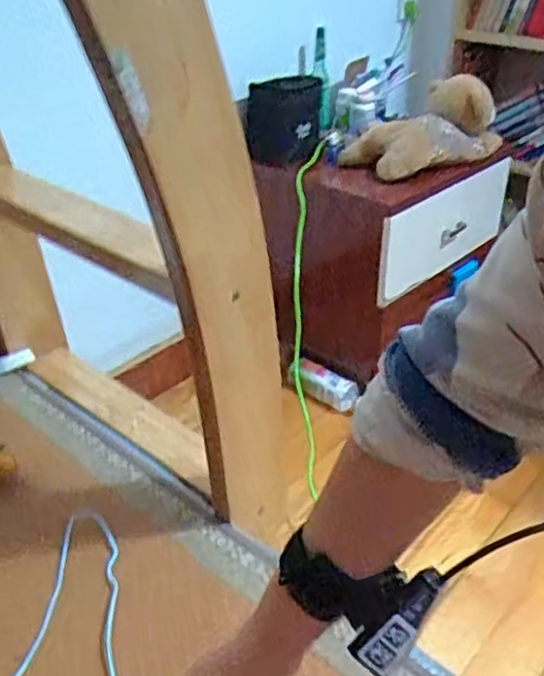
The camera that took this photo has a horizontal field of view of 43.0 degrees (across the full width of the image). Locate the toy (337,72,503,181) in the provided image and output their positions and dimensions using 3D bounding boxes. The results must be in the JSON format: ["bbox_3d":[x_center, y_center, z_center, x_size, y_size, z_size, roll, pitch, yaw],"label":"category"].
[{"bbox_3d":[0.299,-0.443,1.434,0.312,0.154,0.197,-21,38,-28],"label":"toy"}]

